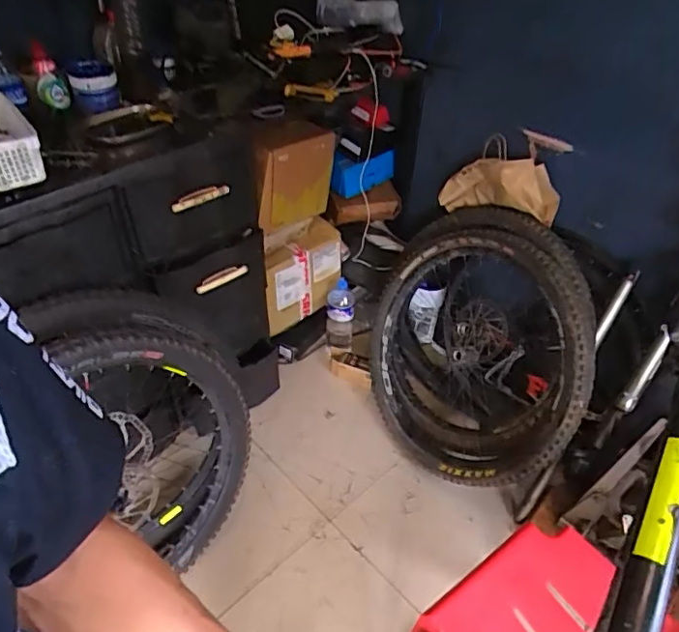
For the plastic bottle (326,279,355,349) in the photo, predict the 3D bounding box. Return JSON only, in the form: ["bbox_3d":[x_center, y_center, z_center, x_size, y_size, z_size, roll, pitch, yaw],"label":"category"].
[{"bbox_3d":[0.002,-0.002,1.821,0.089,0.250,0.100,2,43,0],"label":"plastic bottle"}]

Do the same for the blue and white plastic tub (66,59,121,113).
[{"bbox_3d":[-0.540,-0.509,1.232,0.097,0.082,0.102,-13,45,-16],"label":"blue and white plastic tub"}]

